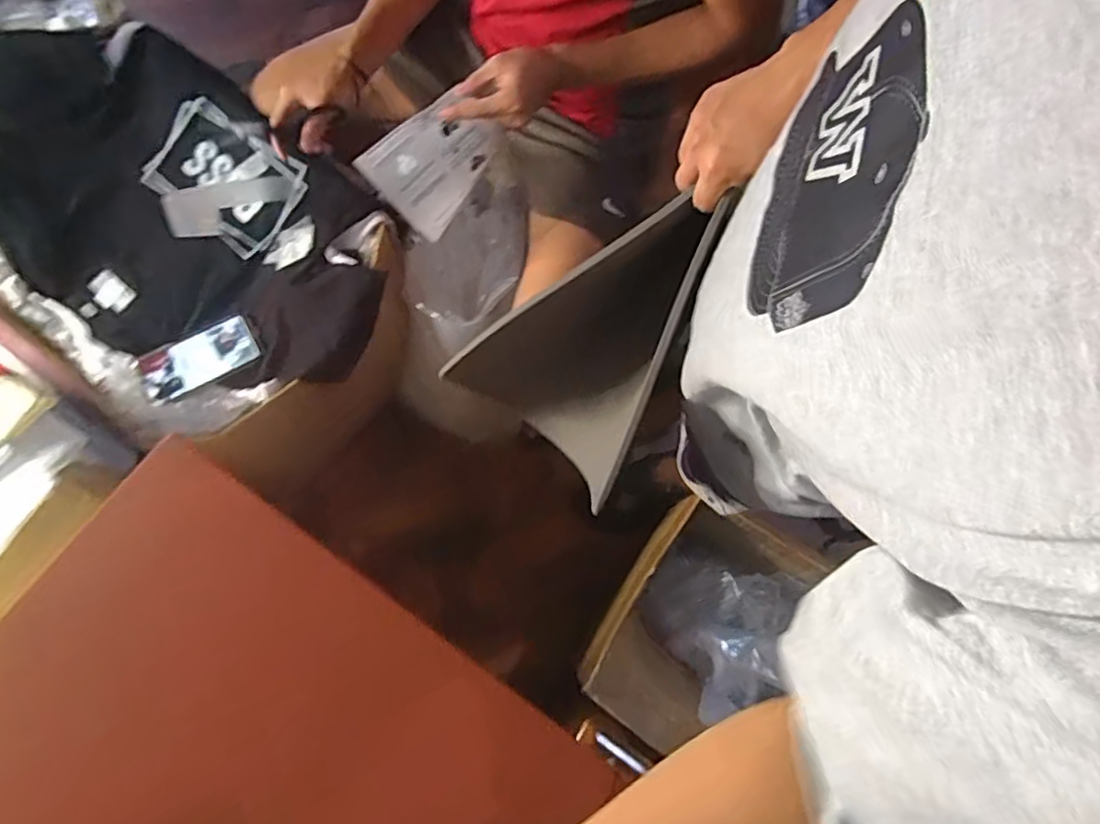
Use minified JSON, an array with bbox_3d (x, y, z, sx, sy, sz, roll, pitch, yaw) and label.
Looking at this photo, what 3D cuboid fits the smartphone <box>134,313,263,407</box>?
[{"bbox_3d":[-0.515,-0.079,0.907,0.163,0.014,0.082,-28,78,-8],"label":"smartphone"}]

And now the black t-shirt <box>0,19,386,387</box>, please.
[{"bbox_3d":[-0.568,-0.306,0.931,0.735,0.101,0.424,42,79,8],"label":"black t-shirt"}]

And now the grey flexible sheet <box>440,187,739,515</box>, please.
[{"bbox_3d":[0.048,-0.071,0.635,0.188,0.332,0.194,44,56,9],"label":"grey flexible sheet"}]

